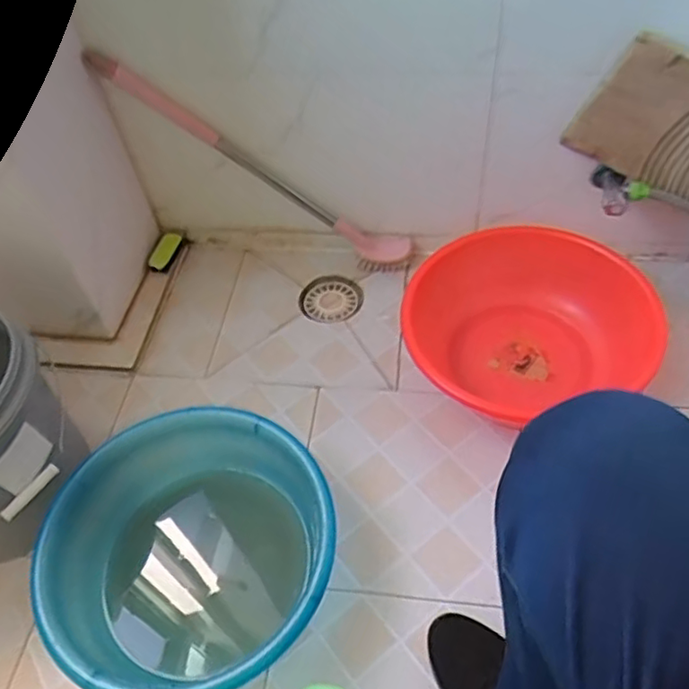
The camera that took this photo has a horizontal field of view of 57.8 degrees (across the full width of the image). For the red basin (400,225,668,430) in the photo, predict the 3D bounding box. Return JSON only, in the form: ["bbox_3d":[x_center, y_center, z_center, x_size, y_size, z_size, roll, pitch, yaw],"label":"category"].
[{"bbox_3d":[0.264,-0.017,0.911,0.347,0.152,0.292,-19,54,-9],"label":"red basin"}]

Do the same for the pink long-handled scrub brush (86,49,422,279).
[{"bbox_3d":[-0.132,-0.281,0.983,0.572,0.067,0.053,31,53,-18],"label":"pink long-handled scrub brush"}]

